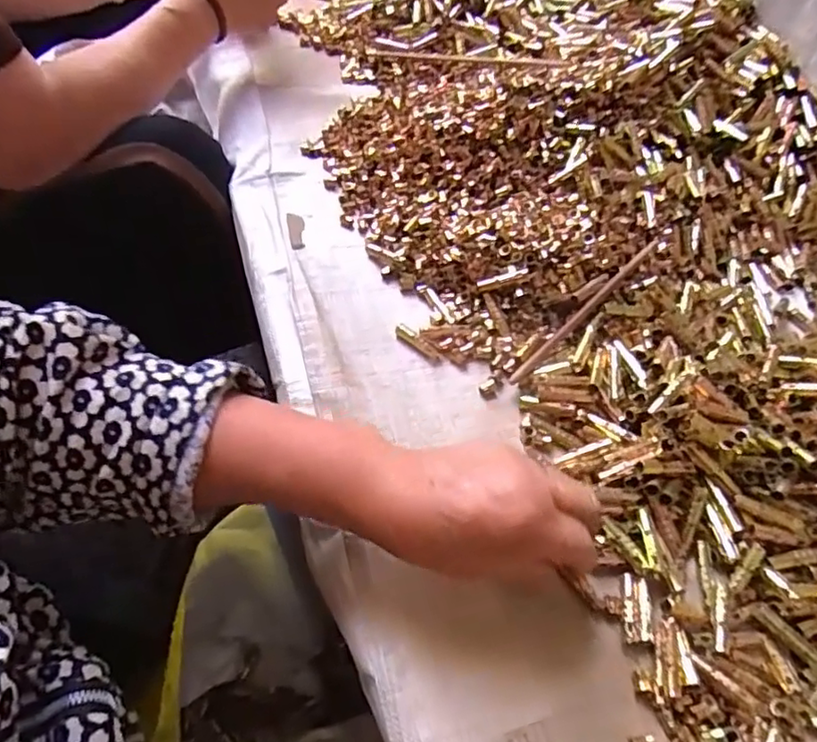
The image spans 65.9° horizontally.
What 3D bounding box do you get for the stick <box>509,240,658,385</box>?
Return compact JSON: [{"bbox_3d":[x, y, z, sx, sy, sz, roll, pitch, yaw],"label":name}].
[{"bbox_3d":[0.140,-0.053,0.483,0.188,0.006,0.010,-37,67,-28],"label":"stick"}]

